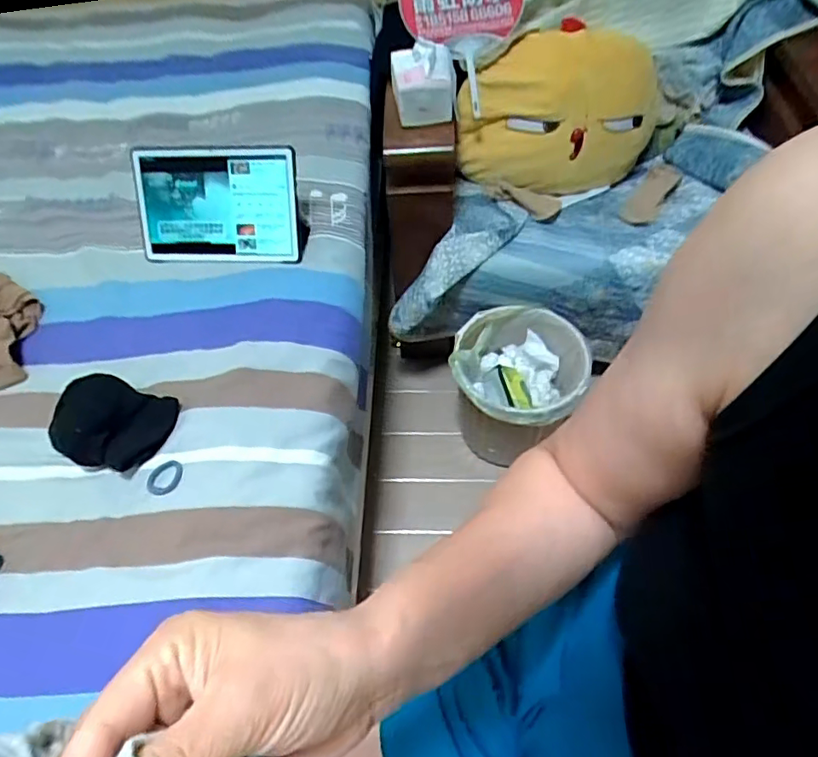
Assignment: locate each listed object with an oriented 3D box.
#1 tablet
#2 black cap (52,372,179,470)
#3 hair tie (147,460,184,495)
[{"bbox_3d":[-0.278,-0.251,0.800,0.241,0.159,0.019,2,17,8],"label":"tablet"},{"bbox_3d":[-0.348,0.051,0.653,0.137,0.047,0.105,10,57,9],"label":"black cap"},{"bbox_3d":[-0.271,0.111,0.616,0.031,0.005,0.042,29,66,3],"label":"hair tie"}]

